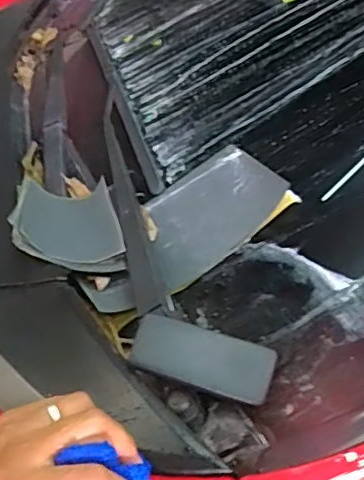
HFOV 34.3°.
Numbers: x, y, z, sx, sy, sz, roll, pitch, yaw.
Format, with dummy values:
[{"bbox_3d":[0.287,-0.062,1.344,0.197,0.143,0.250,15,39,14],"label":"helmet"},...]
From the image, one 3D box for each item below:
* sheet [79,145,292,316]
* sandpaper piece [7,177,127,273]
[{"bbox_3d":[-0.008,-0.020,0.621,0.224,0.031,0.147,-35,42,-1],"label":"sheet"},{"bbox_3d":[-0.127,-0.023,0.648,0.110,0.055,0.172,-3,23,-14],"label":"sandpaper piece"}]

